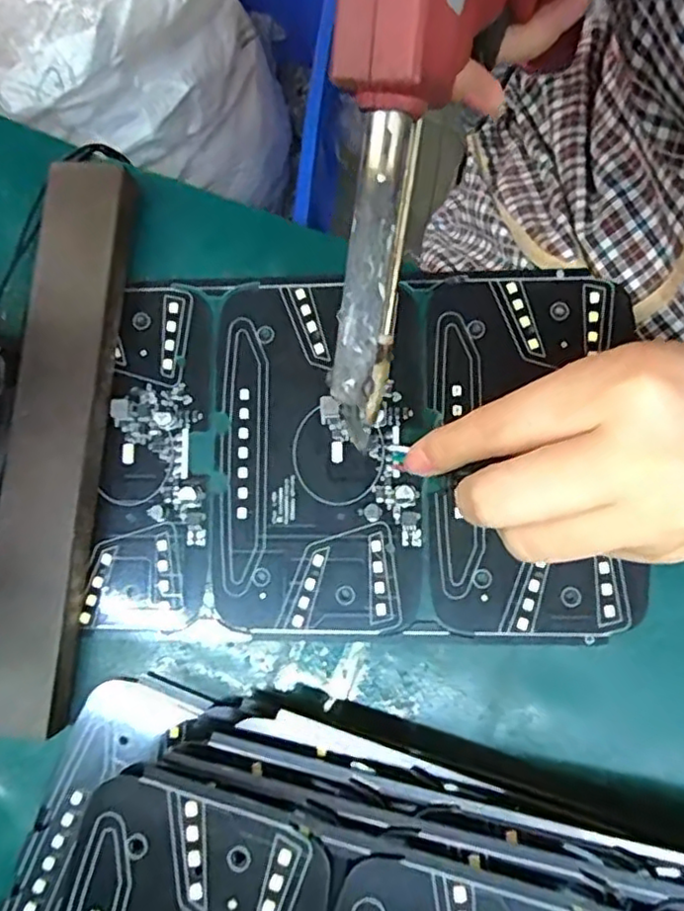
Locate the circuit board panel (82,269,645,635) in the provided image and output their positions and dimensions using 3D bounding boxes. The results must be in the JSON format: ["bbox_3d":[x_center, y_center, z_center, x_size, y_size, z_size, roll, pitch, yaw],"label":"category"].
[{"bbox_3d":[0.002,-0.006,0.239,0.191,0.004,0.126,-3,84,4],"label":"circuit board panel"}]

